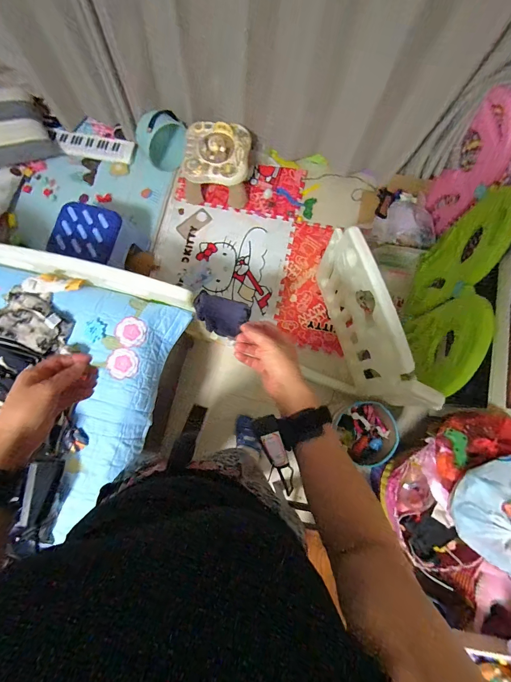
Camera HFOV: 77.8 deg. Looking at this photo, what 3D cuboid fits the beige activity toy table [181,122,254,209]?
[{"bbox_3d":[-0.171,-0.801,1.445,0.289,0.229,0.284,8,80,2],"label":"beige activity toy table"}]

